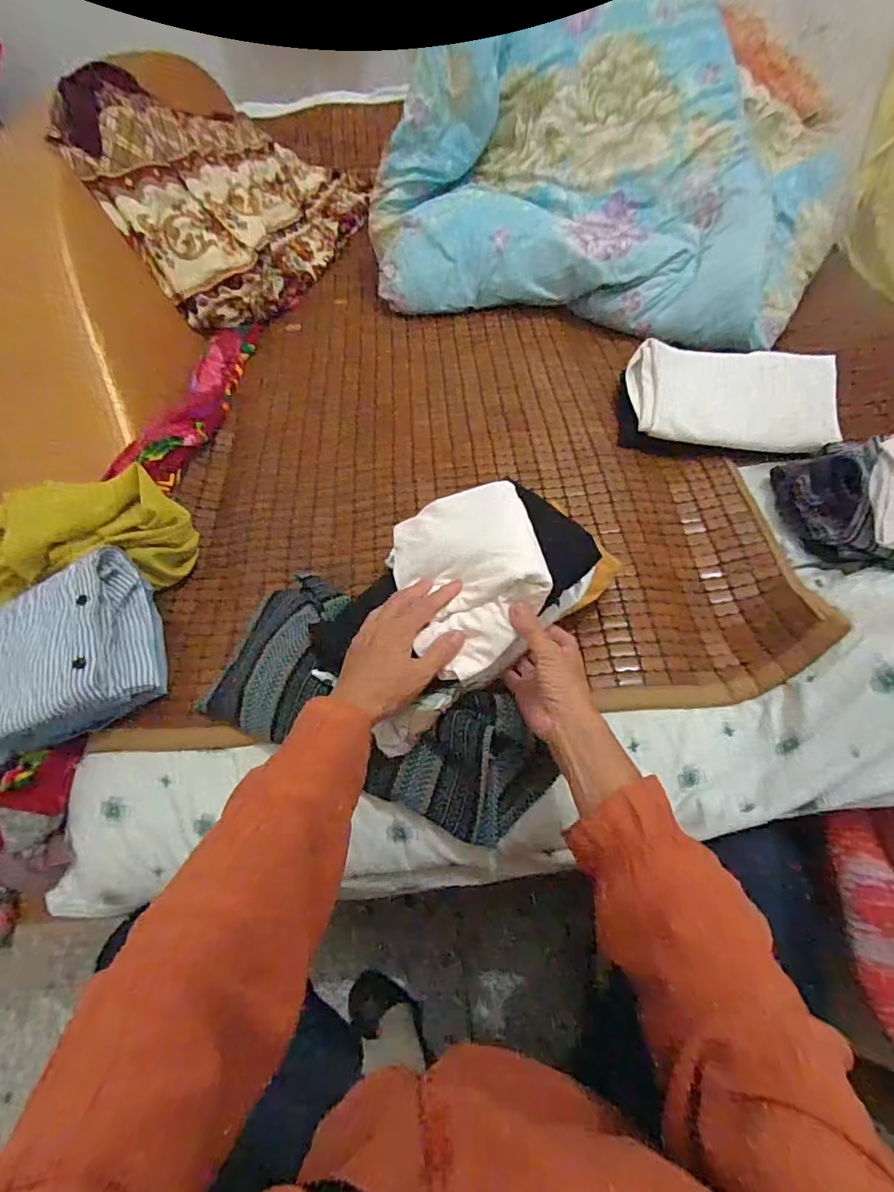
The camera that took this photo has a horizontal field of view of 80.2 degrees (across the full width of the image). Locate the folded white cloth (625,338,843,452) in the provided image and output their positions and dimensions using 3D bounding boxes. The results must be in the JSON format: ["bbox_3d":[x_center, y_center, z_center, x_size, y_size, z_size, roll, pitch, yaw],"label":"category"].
[{"bbox_3d":[0.380,-0.270,0.720,0.265,0.056,0.156,13,57,12],"label":"folded white cloth"}]

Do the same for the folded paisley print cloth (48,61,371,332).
[{"bbox_3d":[-0.387,-0.776,0.989,0.281,0.305,0.625,14,57,12],"label":"folded paisley print cloth"}]

